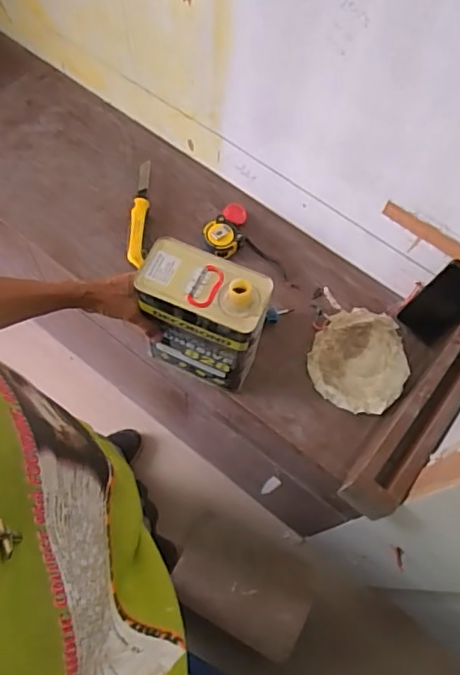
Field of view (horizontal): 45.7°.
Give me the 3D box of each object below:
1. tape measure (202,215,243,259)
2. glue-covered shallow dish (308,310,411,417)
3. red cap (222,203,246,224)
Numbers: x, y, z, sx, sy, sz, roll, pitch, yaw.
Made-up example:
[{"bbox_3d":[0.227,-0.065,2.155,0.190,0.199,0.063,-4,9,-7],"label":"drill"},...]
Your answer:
[{"bbox_3d":[-0.014,-0.179,1.003,0.071,0.047,0.068,0,65,0],"label":"tape measure"},{"bbox_3d":[0.219,0.042,0.914,0.160,0.067,0.156,0,65,0],"label":"glue-covered shallow dish"},{"bbox_3d":[0.010,-0.235,1.048,0.041,0.016,0.043,0,65,0],"label":"red cap"}]

